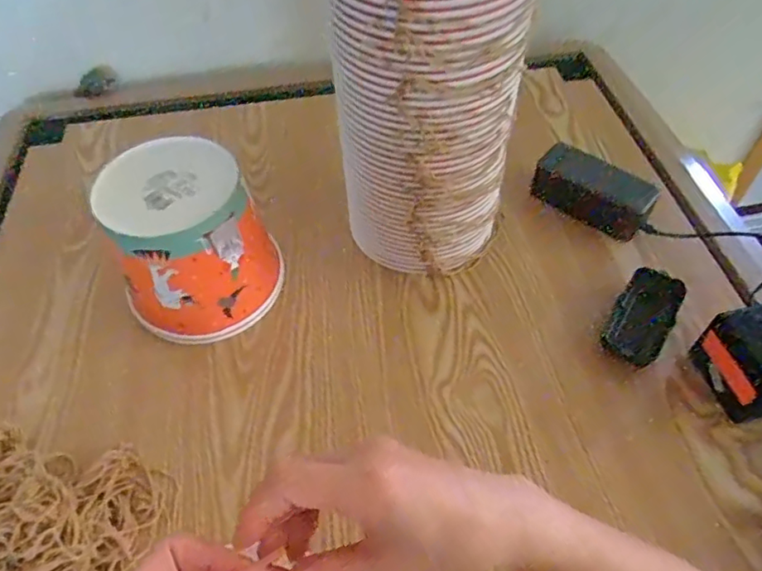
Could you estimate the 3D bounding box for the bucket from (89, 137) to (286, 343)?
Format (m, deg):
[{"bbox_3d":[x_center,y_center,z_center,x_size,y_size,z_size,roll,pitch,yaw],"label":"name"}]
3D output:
[{"bbox_3d":[-0.183,-0.039,0.533,0.144,0.148,0.132,-1,54,1],"label":"bucket"}]

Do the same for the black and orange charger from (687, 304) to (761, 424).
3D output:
[{"bbox_3d":[0.322,0.067,0.478,0.052,0.071,0.080,-16,55,-10],"label":"black and orange charger"}]

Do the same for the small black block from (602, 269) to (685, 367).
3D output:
[{"bbox_3d":[0.260,0.028,0.545,0.054,0.034,0.097,30,60,21],"label":"small black block"}]

